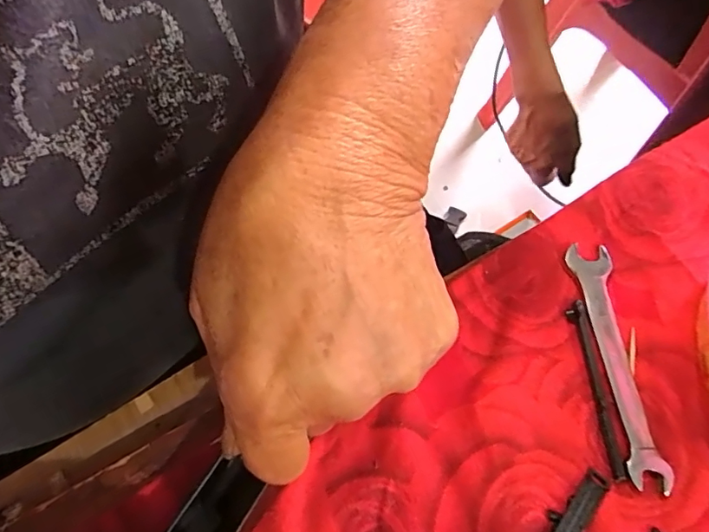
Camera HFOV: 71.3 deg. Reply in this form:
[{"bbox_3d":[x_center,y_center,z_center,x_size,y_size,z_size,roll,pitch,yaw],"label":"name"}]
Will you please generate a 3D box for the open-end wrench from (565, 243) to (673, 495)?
[{"bbox_3d":[0.125,0.043,0.236,0.020,0.004,0.115,-5,66,0],"label":"open-end wrench"}]

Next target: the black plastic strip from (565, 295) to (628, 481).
[{"bbox_3d":[0.114,0.056,0.233,0.008,0.005,0.080,-7,66,-1],"label":"black plastic strip"}]

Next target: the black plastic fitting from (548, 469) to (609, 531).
[{"bbox_3d":[0.092,0.108,0.210,0.014,0.004,0.048,39,73,17],"label":"black plastic fitting"}]

